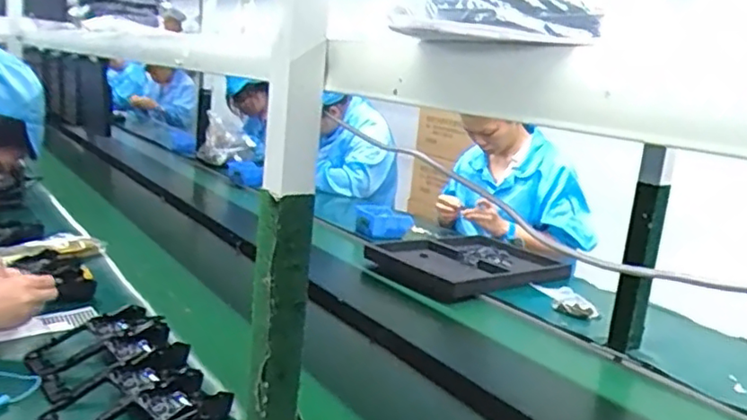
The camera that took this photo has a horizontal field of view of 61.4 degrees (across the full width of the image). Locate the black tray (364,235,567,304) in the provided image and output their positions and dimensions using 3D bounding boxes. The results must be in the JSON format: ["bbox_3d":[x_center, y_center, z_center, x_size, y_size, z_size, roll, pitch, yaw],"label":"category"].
[{"bbox_3d":[0.222,0.125,1.514,0.415,0.039,0.358,-3,15,-33],"label":"black tray"}]

